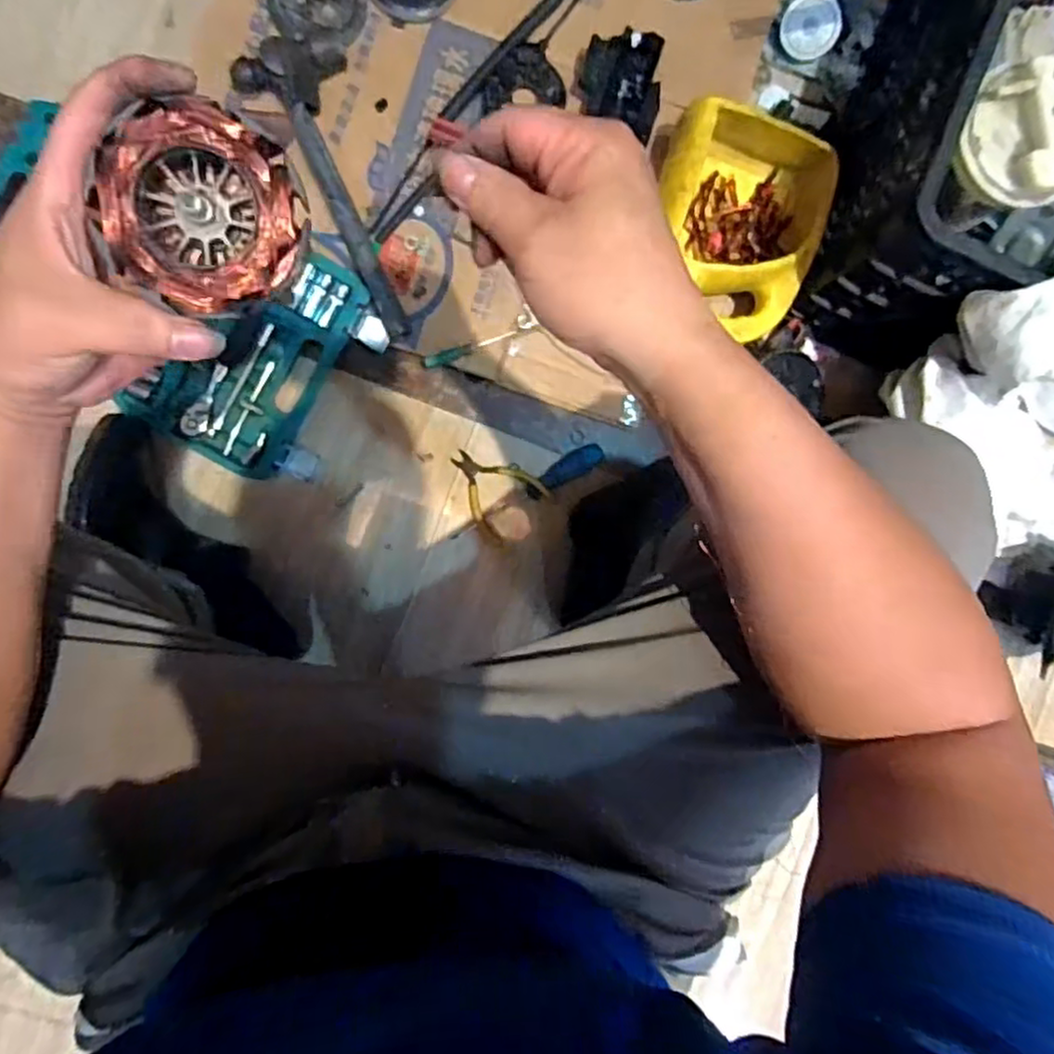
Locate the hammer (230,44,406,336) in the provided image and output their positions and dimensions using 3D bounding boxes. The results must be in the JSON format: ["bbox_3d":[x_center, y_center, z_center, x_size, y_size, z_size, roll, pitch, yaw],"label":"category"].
[{"bbox_3d":[-0.195,-0.363,0.738,0.116,0.044,0.319,-25,92,-4],"label":"hammer"}]

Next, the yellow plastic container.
[{"bbox_3d":[0.225,-0.320,0.737,0.176,0.102,0.222,13,89,-4],"label":"yellow plastic container"}]

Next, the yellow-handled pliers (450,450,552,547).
[{"bbox_3d":[-0.041,-0.044,0.788,0.106,0.007,0.084,41,87,-3],"label":"yellow-handled pliers"}]

